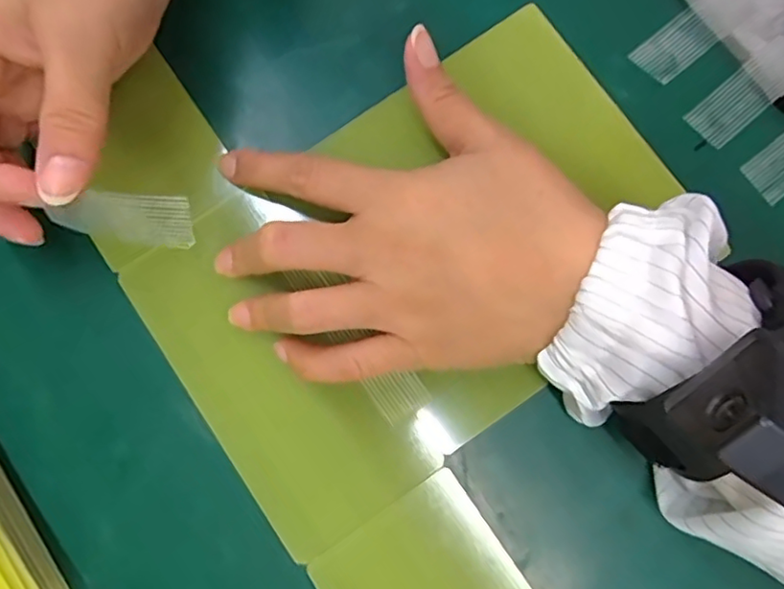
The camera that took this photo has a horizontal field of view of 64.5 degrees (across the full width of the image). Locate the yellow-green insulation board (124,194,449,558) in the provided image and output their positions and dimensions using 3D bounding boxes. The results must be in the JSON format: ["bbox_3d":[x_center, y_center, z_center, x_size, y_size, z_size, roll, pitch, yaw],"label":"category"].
[{"bbox_3d":[-0.046,0.029,0.246,0.067,0.009,0.135,-34,84,-9],"label":"yellow-green insulation board"}]

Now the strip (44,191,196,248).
[{"bbox_3d":[-0.095,-0.027,0.221,0.048,0.006,0.019,-1,76,-46],"label":"strip"}]

